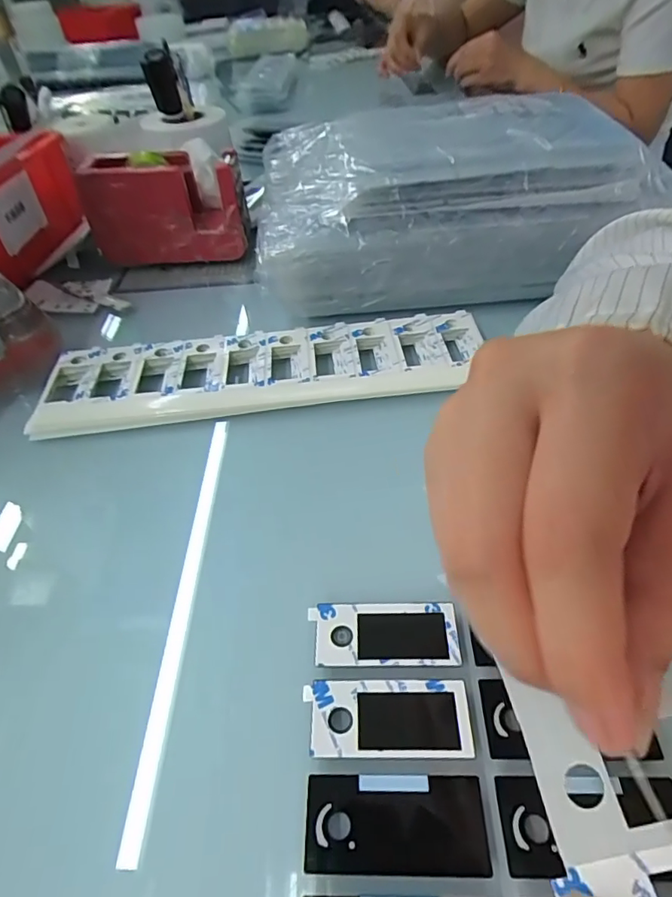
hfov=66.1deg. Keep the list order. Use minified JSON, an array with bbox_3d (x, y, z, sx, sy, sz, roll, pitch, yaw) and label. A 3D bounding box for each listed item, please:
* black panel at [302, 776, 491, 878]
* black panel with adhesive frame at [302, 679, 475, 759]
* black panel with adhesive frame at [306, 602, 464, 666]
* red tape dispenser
[{"bbox_3d":[0.020,0.125,0.173,0.059,0.004,0.027,-2,45,4],"label":"black panel"},{"bbox_3d":[0.020,0.102,0.196,0.060,0.004,0.027,-2,45,3],"label":"black panel with adhesive frame"},{"bbox_3d":[0.020,0.078,0.218,0.060,0.004,0.027,-2,45,3],"label":"black panel with adhesive frame"},{"bbox_3d":[-0.144,-0.209,0.448,0.131,0.077,0.049,-1,45,4],"label":"red tape dispenser"}]

